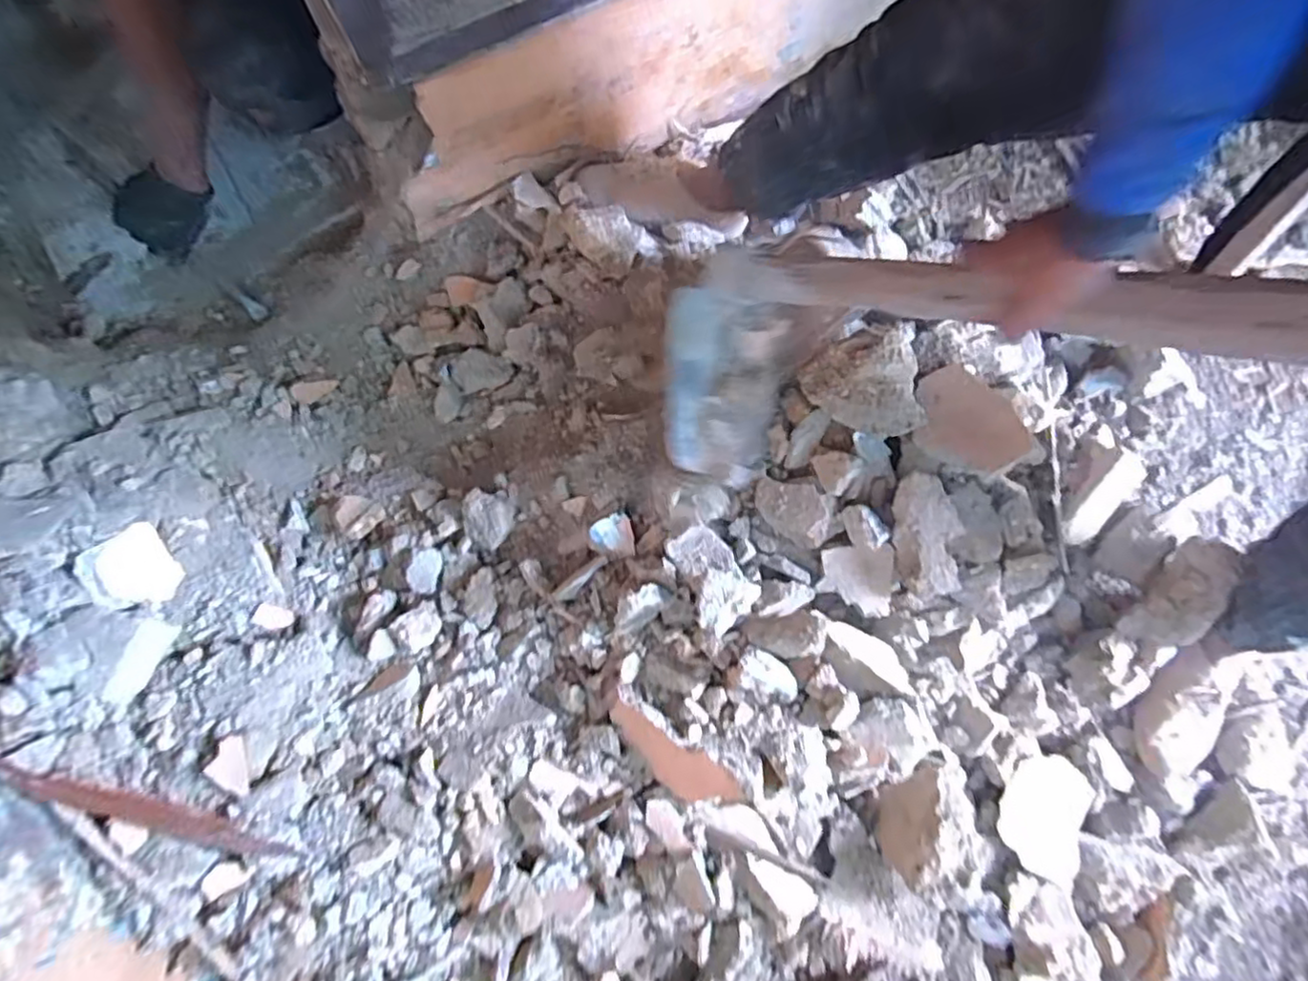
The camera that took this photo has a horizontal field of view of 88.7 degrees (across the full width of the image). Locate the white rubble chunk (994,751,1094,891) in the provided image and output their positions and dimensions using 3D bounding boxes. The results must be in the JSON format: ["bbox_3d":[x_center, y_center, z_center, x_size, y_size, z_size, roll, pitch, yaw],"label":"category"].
[{"bbox_3d":[0.505,0.417,0.866,0.113,0.035,0.136,34,80,6],"label":"white rubble chunk"}]

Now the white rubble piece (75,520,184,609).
[{"bbox_3d":[-0.629,0.096,0.798,0.035,0.093,0.094,-24,93,32],"label":"white rubble piece"}]

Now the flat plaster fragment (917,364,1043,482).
[{"bbox_3d":[0.342,-0.075,0.737,0.113,0.027,0.142,-9,55,-2],"label":"flat plaster fragment"}]

